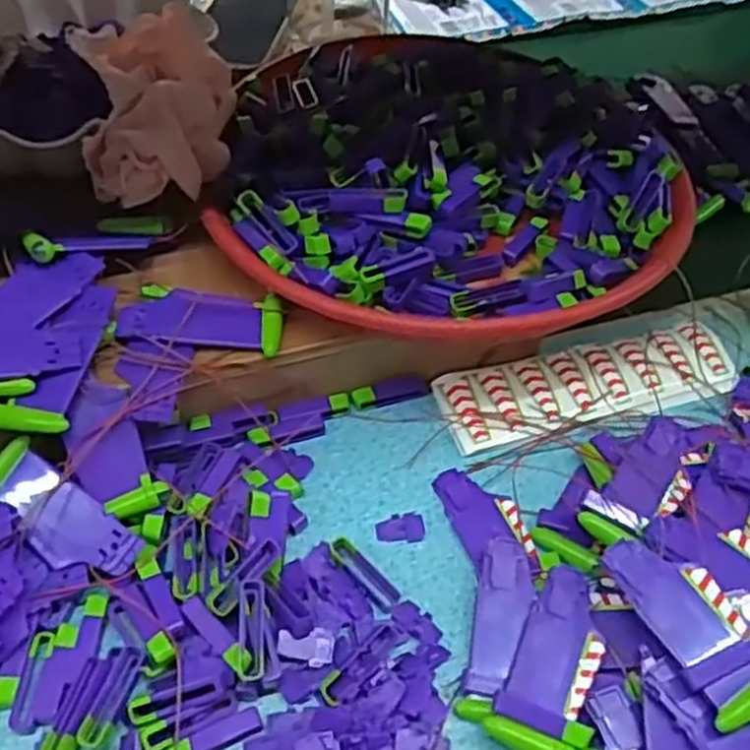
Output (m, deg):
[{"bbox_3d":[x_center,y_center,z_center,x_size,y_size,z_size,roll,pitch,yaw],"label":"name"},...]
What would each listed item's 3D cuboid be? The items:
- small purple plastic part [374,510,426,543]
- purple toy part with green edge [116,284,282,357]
[{"bbox_3d":[0.014,0.086,0.441,0.027,0.004,0.019,-8,52,-10],"label":"small purple plastic part"},{"bbox_3d":[-0.097,-0.032,0.442,0.087,0.012,0.039,3,51,0],"label":"purple toy part with green edge"}]

